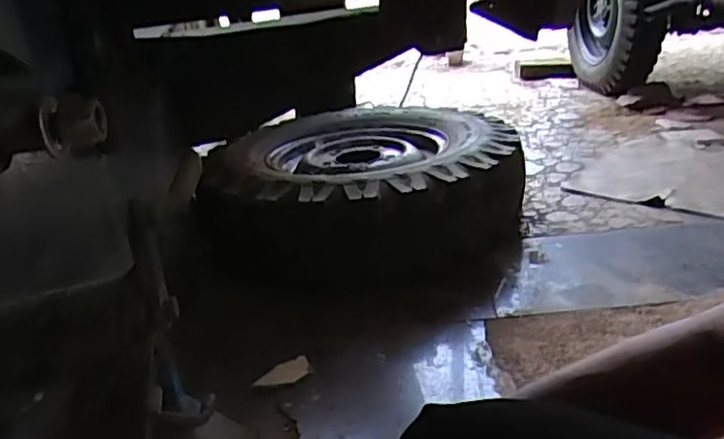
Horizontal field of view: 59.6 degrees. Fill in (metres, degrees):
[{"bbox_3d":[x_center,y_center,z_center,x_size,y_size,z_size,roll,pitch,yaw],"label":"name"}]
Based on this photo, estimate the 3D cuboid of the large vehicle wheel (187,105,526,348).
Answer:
[{"bbox_3d":[0.023,-0.059,1.485,0.653,0.276,0.629,-2,25,8],"label":"large vehicle wheel"}]

